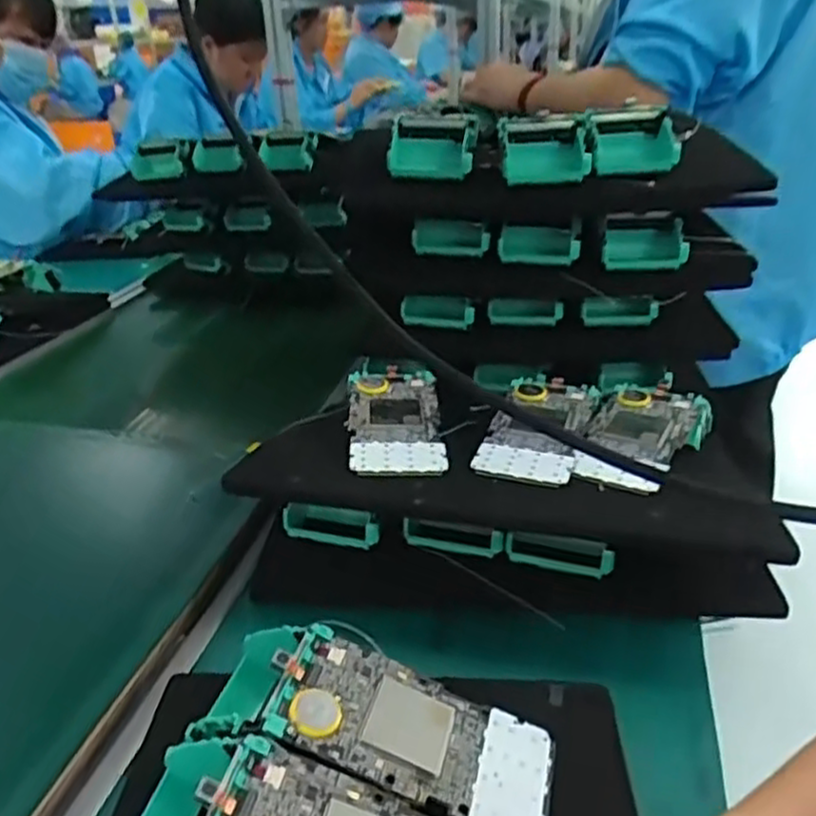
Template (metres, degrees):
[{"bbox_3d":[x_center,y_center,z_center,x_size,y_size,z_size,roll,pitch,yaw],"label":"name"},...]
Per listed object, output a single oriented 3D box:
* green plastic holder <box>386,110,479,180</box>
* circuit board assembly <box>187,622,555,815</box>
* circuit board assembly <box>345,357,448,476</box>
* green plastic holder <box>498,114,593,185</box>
[{"bbox_3d":[0.022,-0.216,0.607,0.070,0.044,0.047,7,28,17],"label":"green plastic holder"},{"bbox_3d":[-0.017,0.155,0.365,0.171,0.052,0.070,7,28,17],"label":"circuit board assembly"},{"bbox_3d":[-0.010,0.002,0.548,0.066,0.014,0.155,-3,27,-1],"label":"circuit board assembly"},{"bbox_3d":[0.110,-0.208,0.595,0.070,0.047,0.064,0,27,4],"label":"green plastic holder"}]

